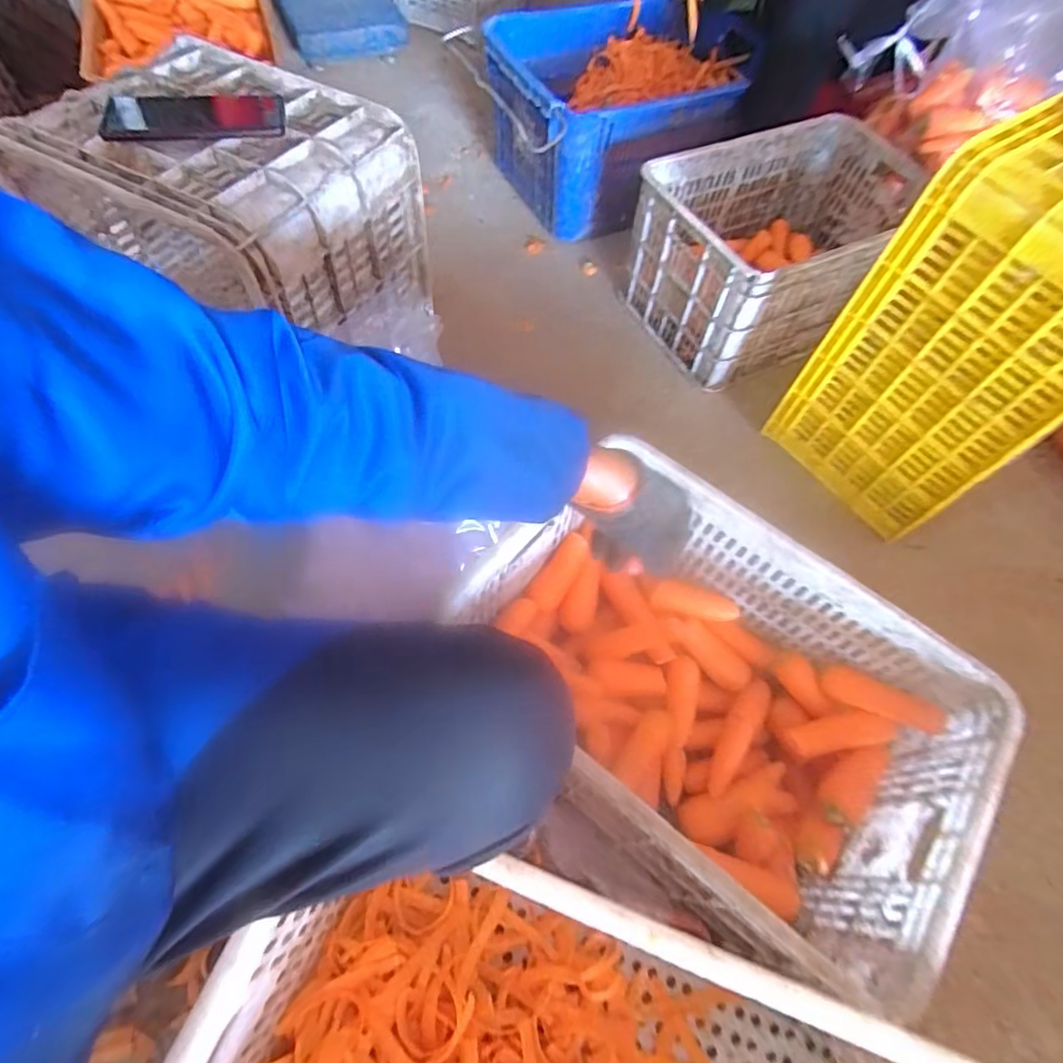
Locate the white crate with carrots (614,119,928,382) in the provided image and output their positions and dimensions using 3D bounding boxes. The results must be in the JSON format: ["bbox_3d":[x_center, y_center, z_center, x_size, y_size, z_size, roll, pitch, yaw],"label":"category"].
[{"bbox_3d":[0.497,-0.577,1.187,0.529,0.265,0.377,-27,66,-18],"label":"white crate with carrots"}]

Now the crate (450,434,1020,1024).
[{"bbox_3d":[0.192,0.194,0.687,0.507,0.248,0.349,37,65,16],"label":"crate"}]

